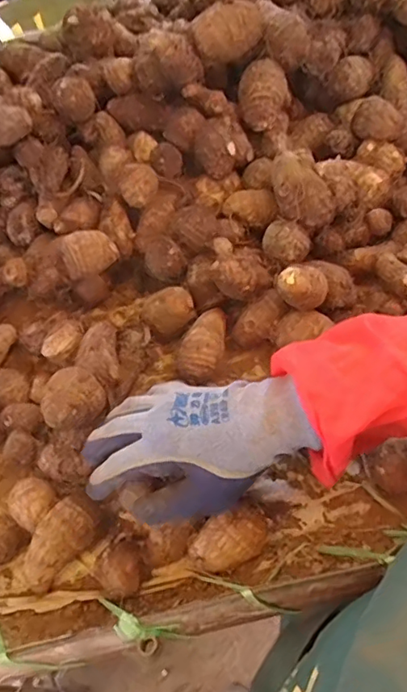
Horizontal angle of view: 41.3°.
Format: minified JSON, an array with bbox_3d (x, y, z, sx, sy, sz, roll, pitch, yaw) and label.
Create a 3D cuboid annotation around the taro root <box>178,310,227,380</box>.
[{"bbox_3d":[-0.001,0.002,0.520,0.041,0.040,0.077,5,59,5],"label":"taro root"}]

